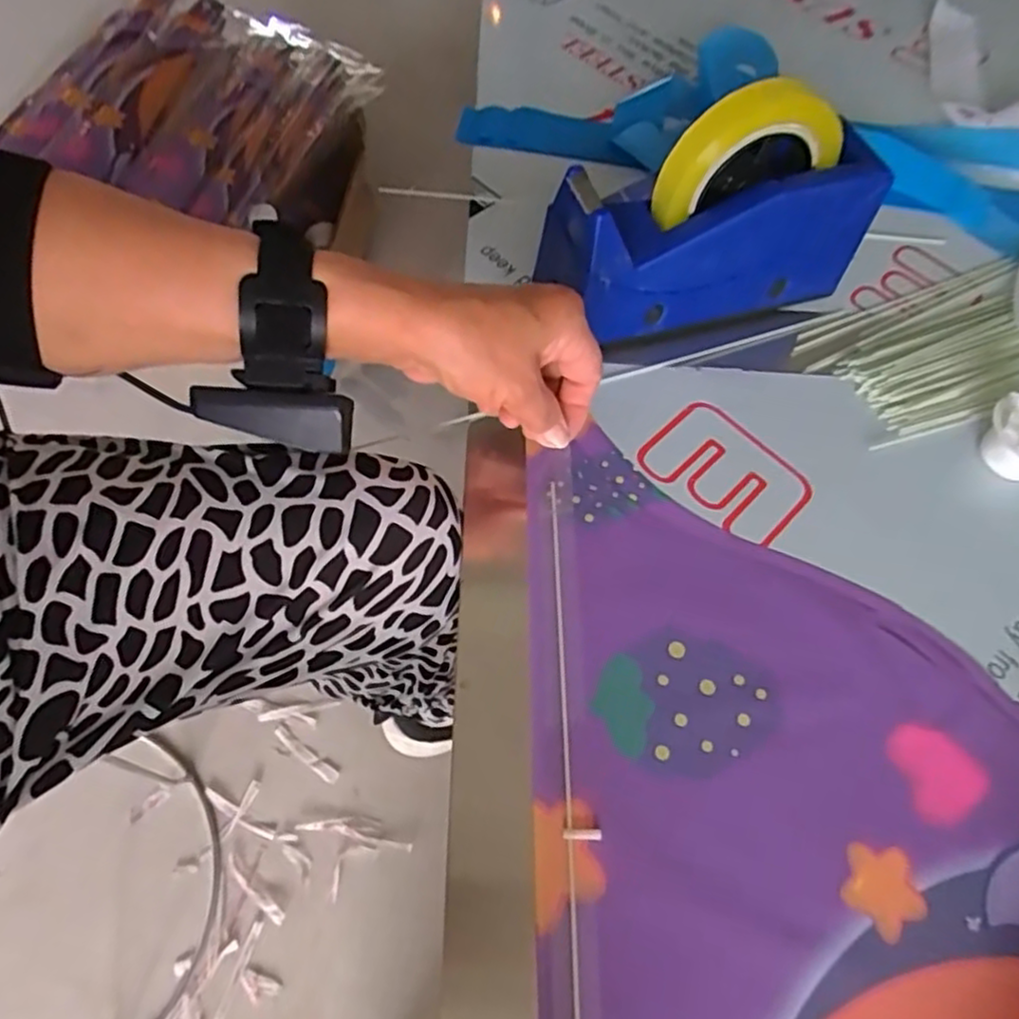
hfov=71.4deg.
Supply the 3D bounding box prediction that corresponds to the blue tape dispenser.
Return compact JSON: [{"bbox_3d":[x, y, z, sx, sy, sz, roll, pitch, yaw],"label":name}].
[{"bbox_3d":[0.123,-0.181,0.437,0.202,0.134,0.064,-15,63,-12],"label":"blue tape dispenser"}]

